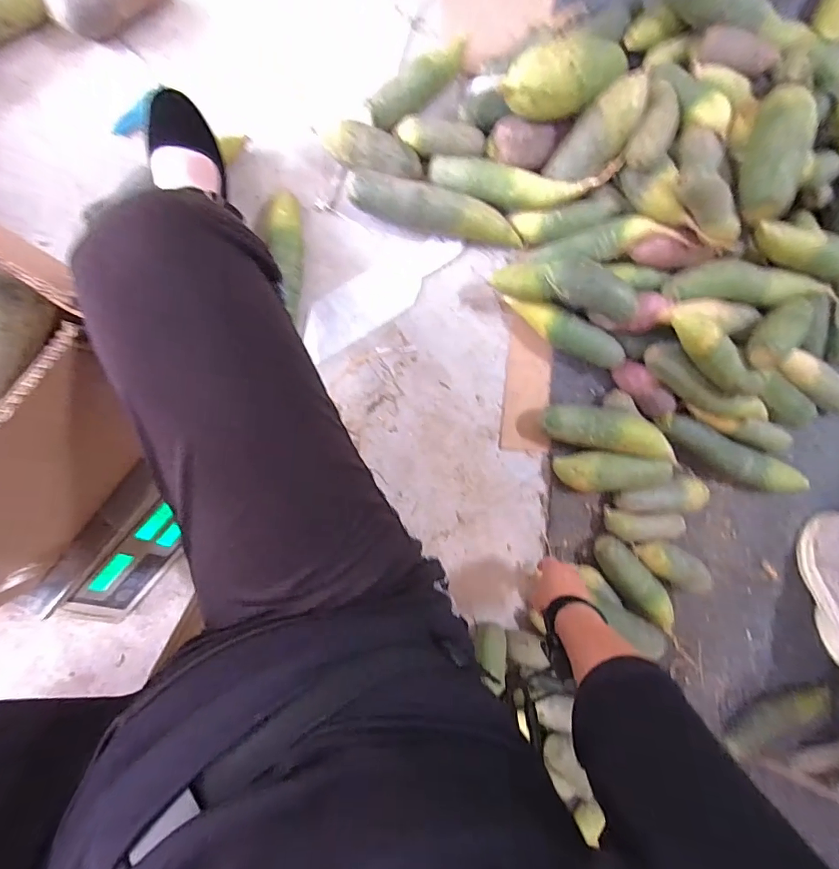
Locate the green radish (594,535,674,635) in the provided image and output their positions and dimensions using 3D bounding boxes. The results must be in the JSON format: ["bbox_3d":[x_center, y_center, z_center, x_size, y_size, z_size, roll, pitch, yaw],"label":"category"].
[{"bbox_3d":[0.357,0.252,0.719,0.058,0.052,0.205,-41,97,-6],"label":"green radish"}]

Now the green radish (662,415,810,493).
[{"bbox_3d":[0.526,0.045,0.733,0.290,0.050,0.061,22,88,-9],"label":"green radish"}]

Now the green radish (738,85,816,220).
[{"bbox_3d":[0.477,-0.385,0.586,0.064,0.061,0.190,4,90,-9],"label":"green radish"}]

